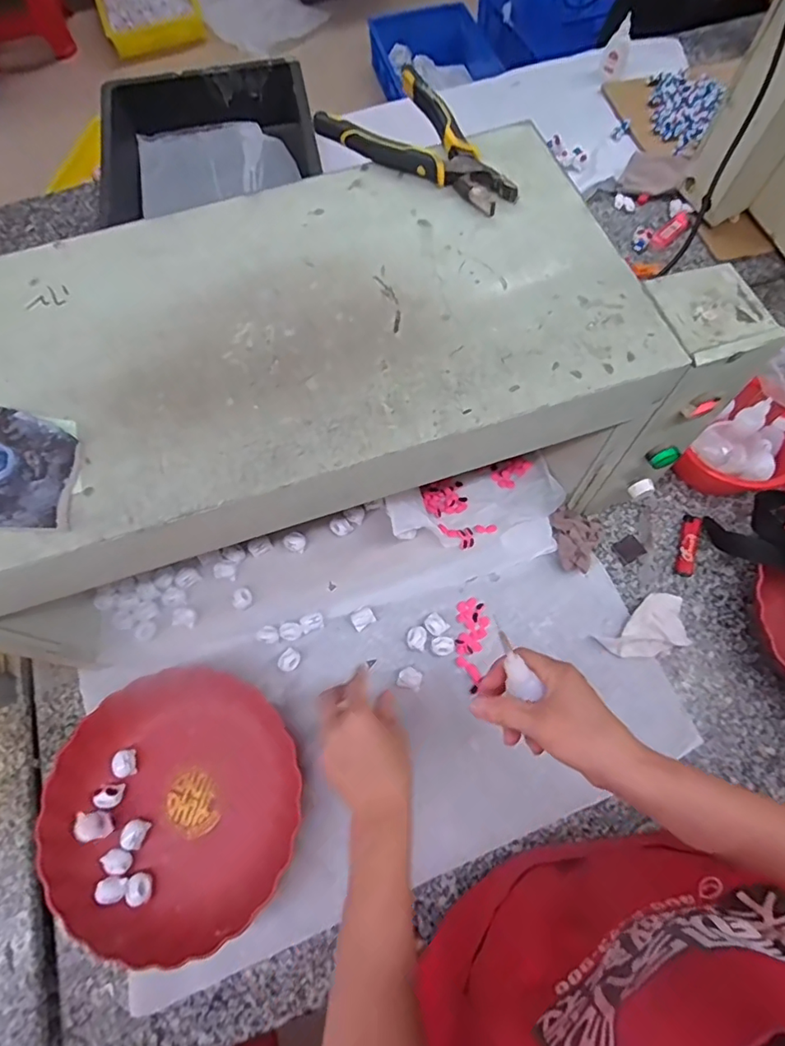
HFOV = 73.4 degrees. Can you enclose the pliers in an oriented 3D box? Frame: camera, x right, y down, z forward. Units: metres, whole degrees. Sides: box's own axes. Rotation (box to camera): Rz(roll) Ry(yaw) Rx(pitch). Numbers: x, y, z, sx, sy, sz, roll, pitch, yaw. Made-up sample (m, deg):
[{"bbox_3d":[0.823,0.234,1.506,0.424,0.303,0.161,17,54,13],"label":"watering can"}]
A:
[{"bbox_3d":[0.024,-0.322,0.457,0.108,0.019,0.175,-34,71,-12],"label":"pliers"}]

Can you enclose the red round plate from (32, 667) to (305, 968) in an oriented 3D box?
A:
[{"bbox_3d":[-0.211,0.275,0.515,0.242,0.046,0.236,-1,68,2],"label":"red round plate"}]

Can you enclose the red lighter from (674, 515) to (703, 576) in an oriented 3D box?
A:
[{"bbox_3d":[0.350,0.025,0.619,0.021,0.016,0.076,17,69,9],"label":"red lighter"}]

